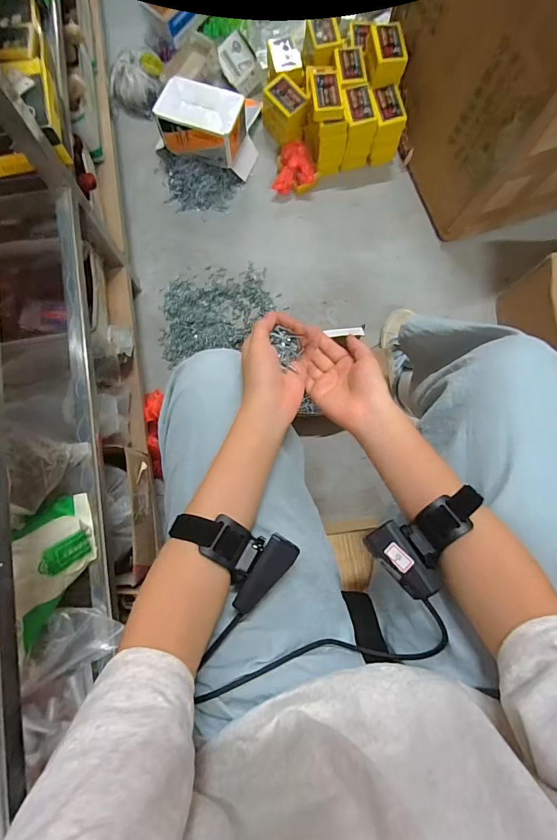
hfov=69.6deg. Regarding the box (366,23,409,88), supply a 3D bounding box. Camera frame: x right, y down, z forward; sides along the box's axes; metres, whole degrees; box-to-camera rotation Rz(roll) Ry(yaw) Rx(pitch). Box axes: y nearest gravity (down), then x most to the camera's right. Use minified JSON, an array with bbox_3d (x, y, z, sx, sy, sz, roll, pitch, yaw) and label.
[{"bbox_3d":[0.222,-0.752,0.832,0.066,0.059,0.094,-5,81,-1],"label":"box"}]

